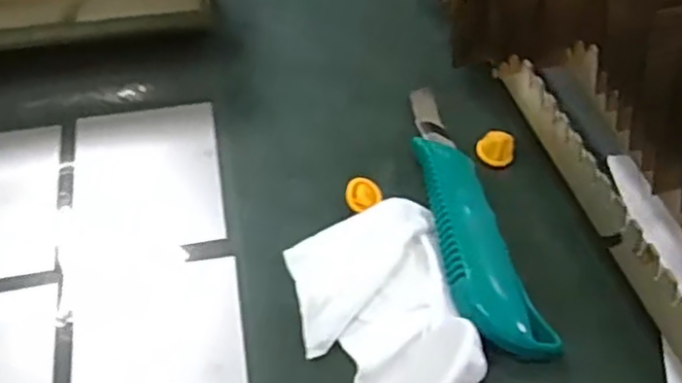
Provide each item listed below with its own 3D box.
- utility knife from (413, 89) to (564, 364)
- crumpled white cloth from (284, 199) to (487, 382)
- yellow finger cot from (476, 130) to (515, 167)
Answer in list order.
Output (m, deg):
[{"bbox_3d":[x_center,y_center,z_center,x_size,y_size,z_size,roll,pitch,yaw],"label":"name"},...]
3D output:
[{"bbox_3d":[0.060,0.007,0.365,0.038,0.020,0.175,-11,56,-9],"label":"utility knife"},{"bbox_3d":[0.040,0.075,0.300,0.080,0.045,0.174,-21,58,-15],"label":"crumpled white cloth"},{"bbox_3d":[0.090,-0.025,0.397,0.021,0.014,0.018,19,57,12],"label":"yellow finger cot"}]

